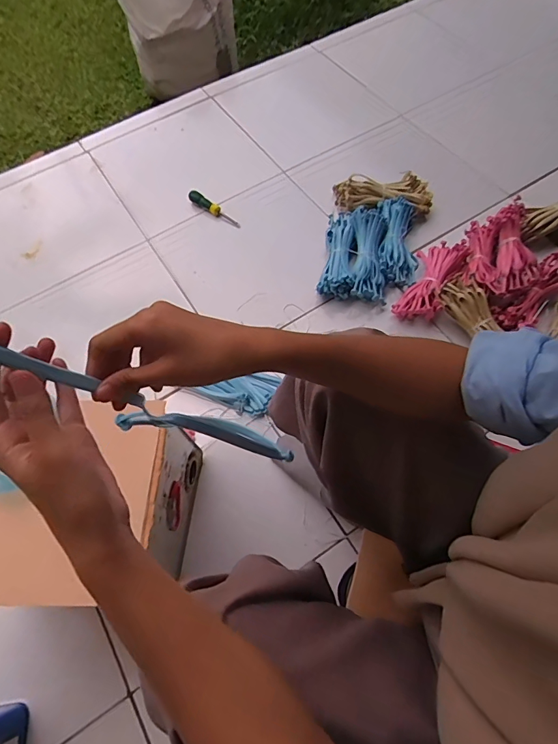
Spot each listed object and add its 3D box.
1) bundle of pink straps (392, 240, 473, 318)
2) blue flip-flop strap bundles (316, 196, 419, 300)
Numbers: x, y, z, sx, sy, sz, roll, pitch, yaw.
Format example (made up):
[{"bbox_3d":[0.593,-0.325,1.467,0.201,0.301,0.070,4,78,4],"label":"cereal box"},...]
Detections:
[{"bbox_3d":[0.317,-0.195,0.864,0.096,0.048,0.202,27,69,14],"label":"bundle of pink straps"},{"bbox_3d":[0.201,-0.272,0.896,0.196,0.071,0.253,8,65,7],"label":"blue flip-flop strap bundles"}]

